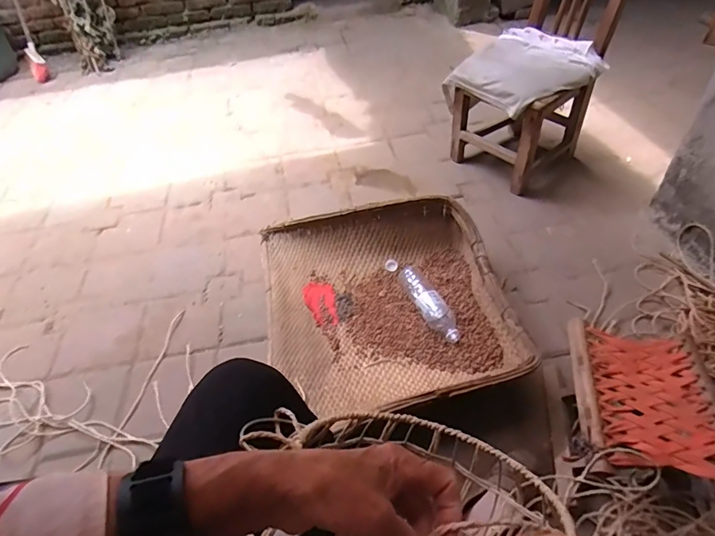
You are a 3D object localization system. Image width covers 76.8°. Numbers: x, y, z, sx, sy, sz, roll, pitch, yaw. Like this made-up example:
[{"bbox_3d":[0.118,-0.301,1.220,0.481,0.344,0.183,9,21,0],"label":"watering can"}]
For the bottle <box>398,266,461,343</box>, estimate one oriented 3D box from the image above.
[{"bbox_3d":[0.170,0.073,1.103,0.073,0.052,0.258,-16,47,-8],"label":"bottle"}]

